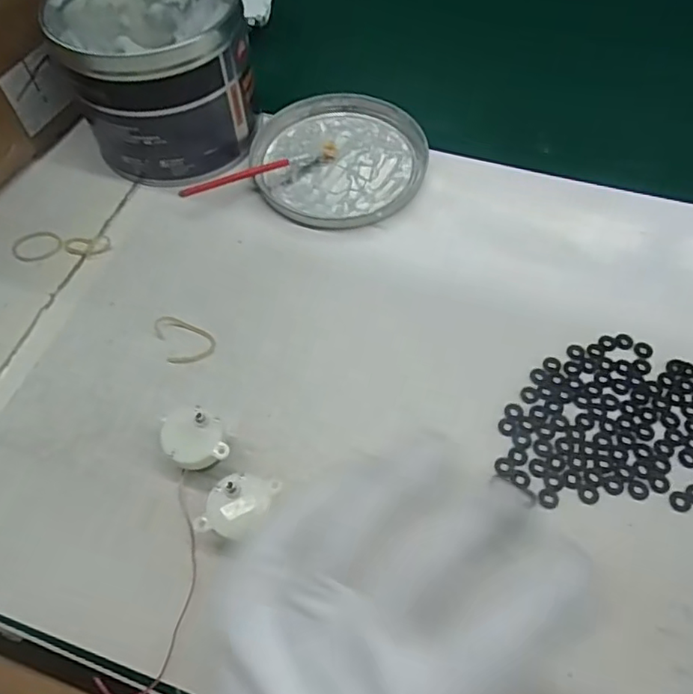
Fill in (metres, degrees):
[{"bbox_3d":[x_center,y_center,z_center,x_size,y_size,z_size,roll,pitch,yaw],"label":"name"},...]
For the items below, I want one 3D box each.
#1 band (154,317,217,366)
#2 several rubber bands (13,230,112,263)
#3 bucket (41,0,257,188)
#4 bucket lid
[{"bbox_3d":[-0.101,-0.006,0.353,0.030,0.005,0.039,-26,62,-13],"label":"band"},{"bbox_3d":[-0.200,-0.071,0.396,0.067,0.004,0.025,3,59,4],"label":"several rubber bands"},{"bbox_3d":[-0.136,-0.207,0.415,0.125,0.108,0.134,-17,60,-9],"label":"bucket"},{"bbox_3d":[-0.006,-0.145,0.432,0.126,0.015,0.128,-1,59,1],"label":"bucket lid"}]

